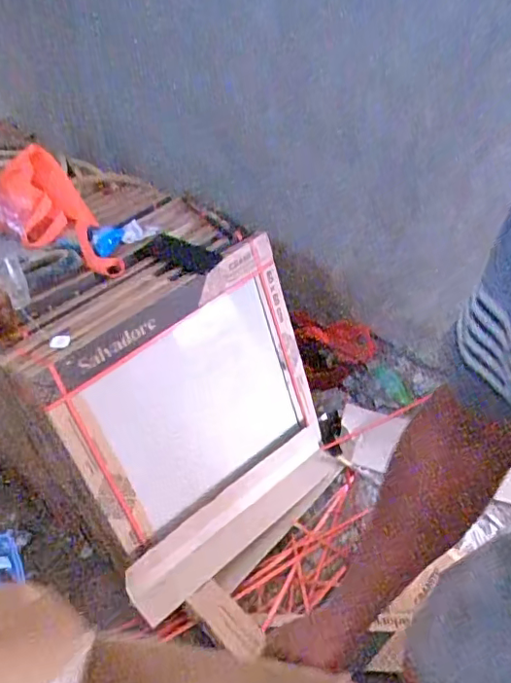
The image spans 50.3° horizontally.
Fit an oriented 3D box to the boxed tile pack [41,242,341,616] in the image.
[{"bbox_3d":[-0.084,0.175,1.144,0.110,0.632,0.585,7,32,46],"label":"boxed tile pack"}]

